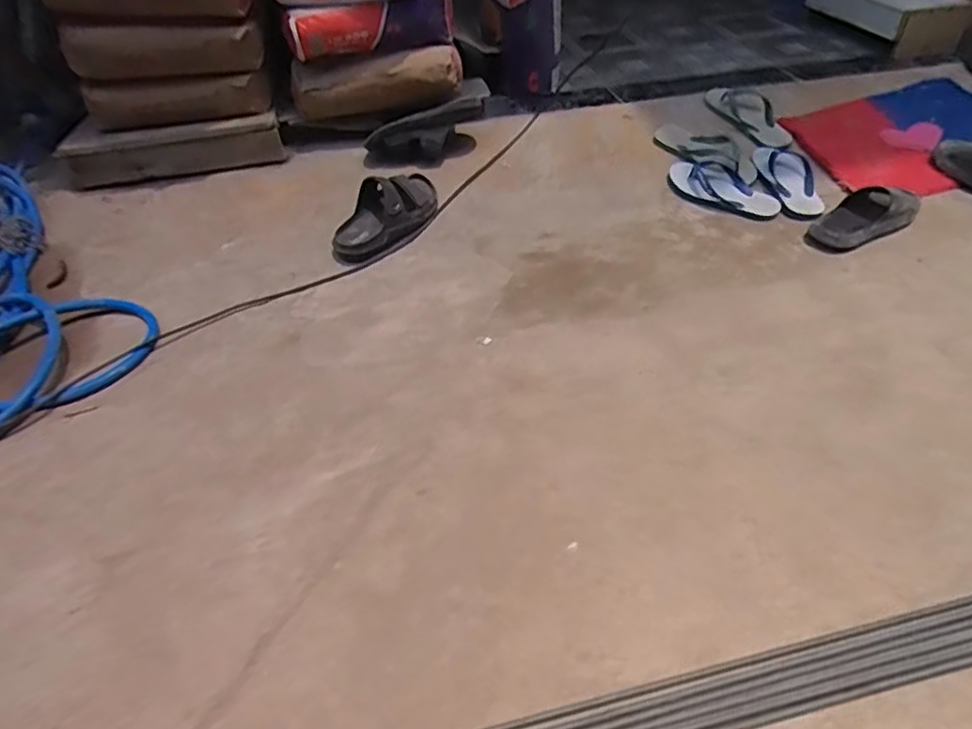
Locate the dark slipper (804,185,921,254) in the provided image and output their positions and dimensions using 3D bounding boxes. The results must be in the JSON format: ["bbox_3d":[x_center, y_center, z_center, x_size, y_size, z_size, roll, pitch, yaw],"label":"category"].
[{"bbox_3d":[0.759,-0.304,1.244,0.236,0.064,0.128,-29,48,-25],"label":"dark slipper"}]

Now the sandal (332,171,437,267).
[{"bbox_3d":[-0.203,-0.322,1.299,0.107,0.104,0.283,25,50,29],"label":"sandal"}]

